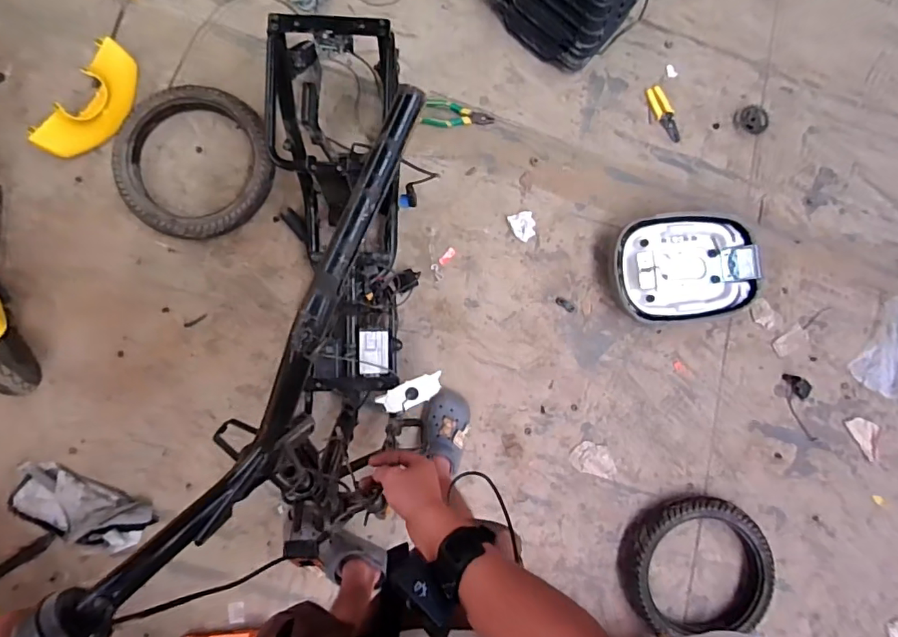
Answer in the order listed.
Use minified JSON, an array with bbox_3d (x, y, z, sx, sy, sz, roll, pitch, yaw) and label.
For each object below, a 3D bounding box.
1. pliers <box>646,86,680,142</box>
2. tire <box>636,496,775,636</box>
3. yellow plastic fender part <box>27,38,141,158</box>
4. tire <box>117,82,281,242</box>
[{"bbox_3d":[0.585,-0.552,1.365,0.050,0.011,0.158,-24,90,-6],"label":"pliers"},{"bbox_3d":[0.611,0.604,1.216,0.345,0.081,0.339,0,86,-5],"label":"tire"},{"bbox_3d":[-0.823,-0.491,1.183,0.110,0.107,0.296,34,84,-1],"label":"yellow plastic fender part"},{"bbox_3d":[-0.610,-0.380,1.219,0.349,0.068,0.372,0,87,-6],"label":"tire"}]

